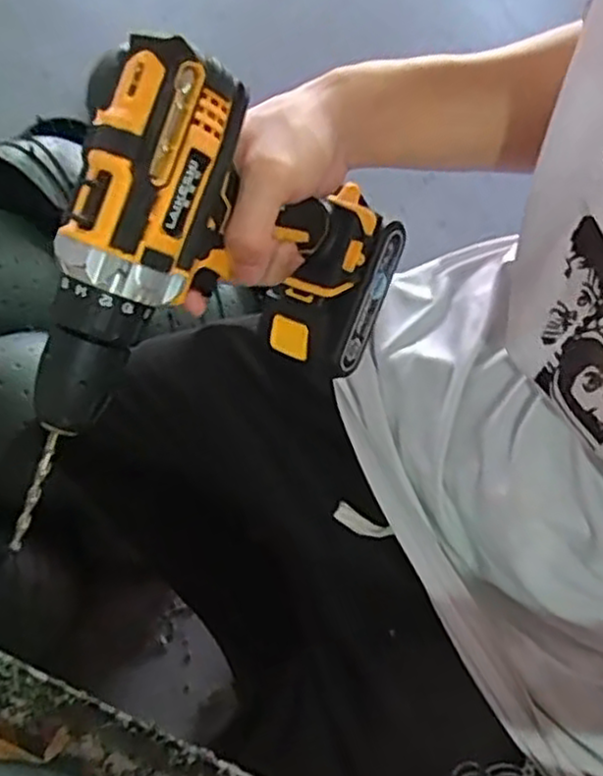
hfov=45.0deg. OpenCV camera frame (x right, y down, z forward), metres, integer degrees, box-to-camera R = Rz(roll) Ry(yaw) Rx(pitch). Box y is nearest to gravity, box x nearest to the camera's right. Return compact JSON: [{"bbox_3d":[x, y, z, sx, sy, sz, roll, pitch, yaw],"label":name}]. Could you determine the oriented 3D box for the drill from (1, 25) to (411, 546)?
[{"bbox_3d":[-0.048,-0.055,0.413,0.222,0.235,0.073,-7,31,-44],"label":"drill"}]

